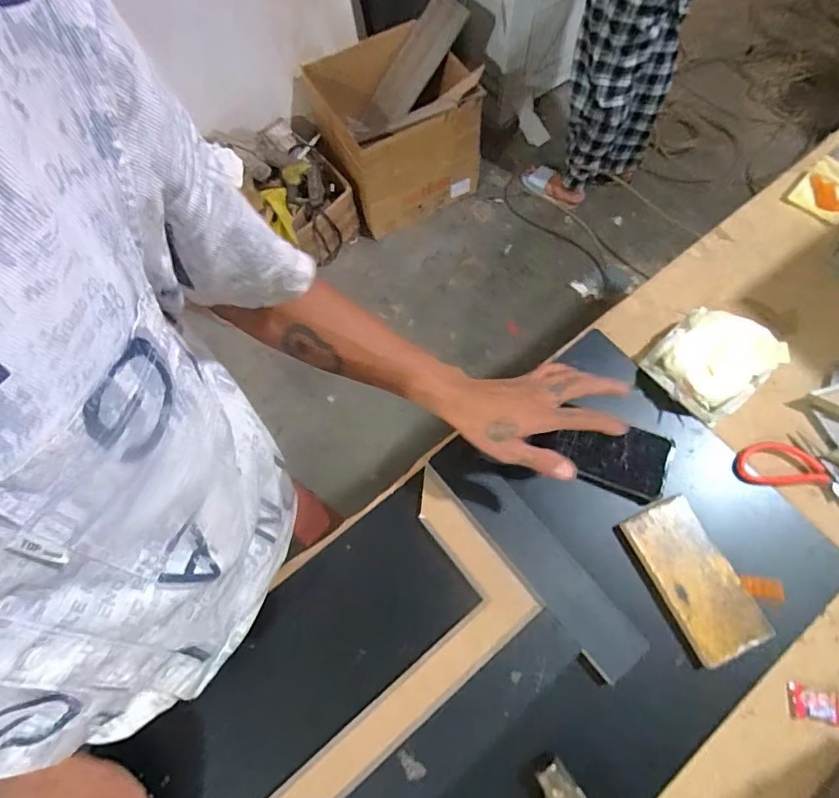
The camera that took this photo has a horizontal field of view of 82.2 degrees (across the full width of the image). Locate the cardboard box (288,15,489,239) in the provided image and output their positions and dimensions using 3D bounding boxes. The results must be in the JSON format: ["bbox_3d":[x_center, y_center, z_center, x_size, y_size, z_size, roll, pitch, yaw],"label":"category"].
[{"bbox_3d":[-0.107,-0.946,1.675,0.496,0.443,0.499,-29,69,-9],"label":"cardboard box"}]

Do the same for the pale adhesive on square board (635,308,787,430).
[{"bbox_3d":[0.343,-0.048,0.560,0.113,0.050,0.110,-40,72,-13],"label":"pale adhesive on square board"}]

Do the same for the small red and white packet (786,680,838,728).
[{"bbox_3d":[0.381,0.296,0.465,0.044,0.009,0.031,10,69,7],"label":"small red and white packet"}]

